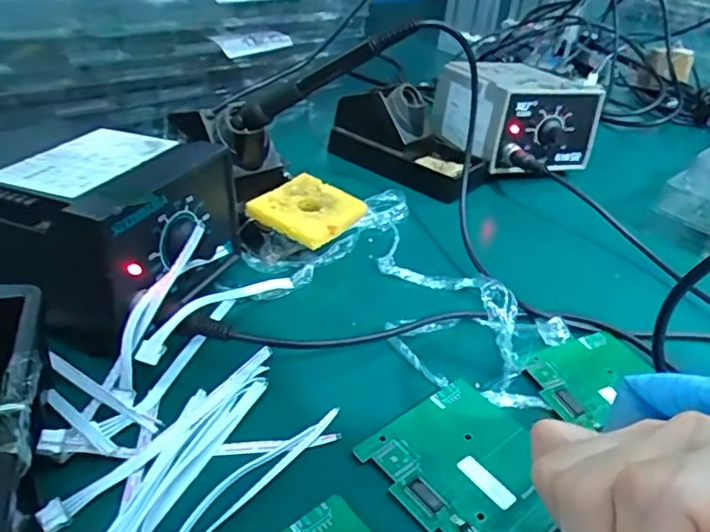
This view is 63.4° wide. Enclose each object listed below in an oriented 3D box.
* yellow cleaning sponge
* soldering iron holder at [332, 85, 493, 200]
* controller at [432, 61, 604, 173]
[{"bbox_3d":[-0.033,-0.042,0.417,0.063,0.007,0.067,31,44,21],"label":"yellow cleaning sponge"},{"bbox_3d":[0.057,-0.128,0.563,0.151,0.068,0.081,33,41,33],"label":"soldering iron holder"},{"bbox_3d":[0.164,-0.161,0.613,0.119,0.087,0.144,-8,36,-22],"label":"controller"}]

